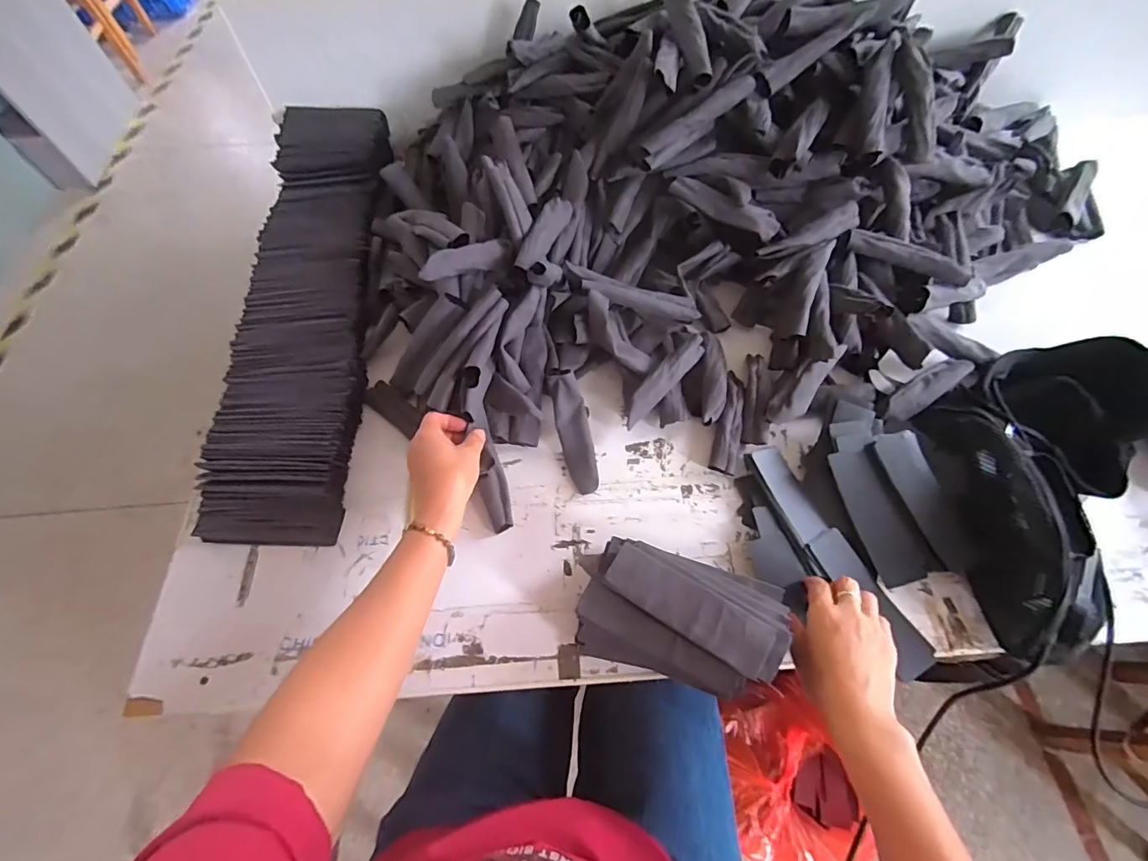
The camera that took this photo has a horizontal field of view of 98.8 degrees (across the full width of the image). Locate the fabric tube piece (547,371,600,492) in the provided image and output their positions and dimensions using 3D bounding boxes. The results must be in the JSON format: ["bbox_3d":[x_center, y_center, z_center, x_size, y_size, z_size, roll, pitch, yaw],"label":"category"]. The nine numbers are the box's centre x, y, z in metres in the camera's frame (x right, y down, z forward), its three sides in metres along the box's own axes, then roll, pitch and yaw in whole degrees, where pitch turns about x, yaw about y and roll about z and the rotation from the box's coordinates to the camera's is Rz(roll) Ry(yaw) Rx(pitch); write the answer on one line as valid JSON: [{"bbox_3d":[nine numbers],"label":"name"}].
[{"bbox_3d":[0.002,0.000,0.586,0.040,0.029,0.147,-14,89,-5],"label":"fabric tube piece"}]

